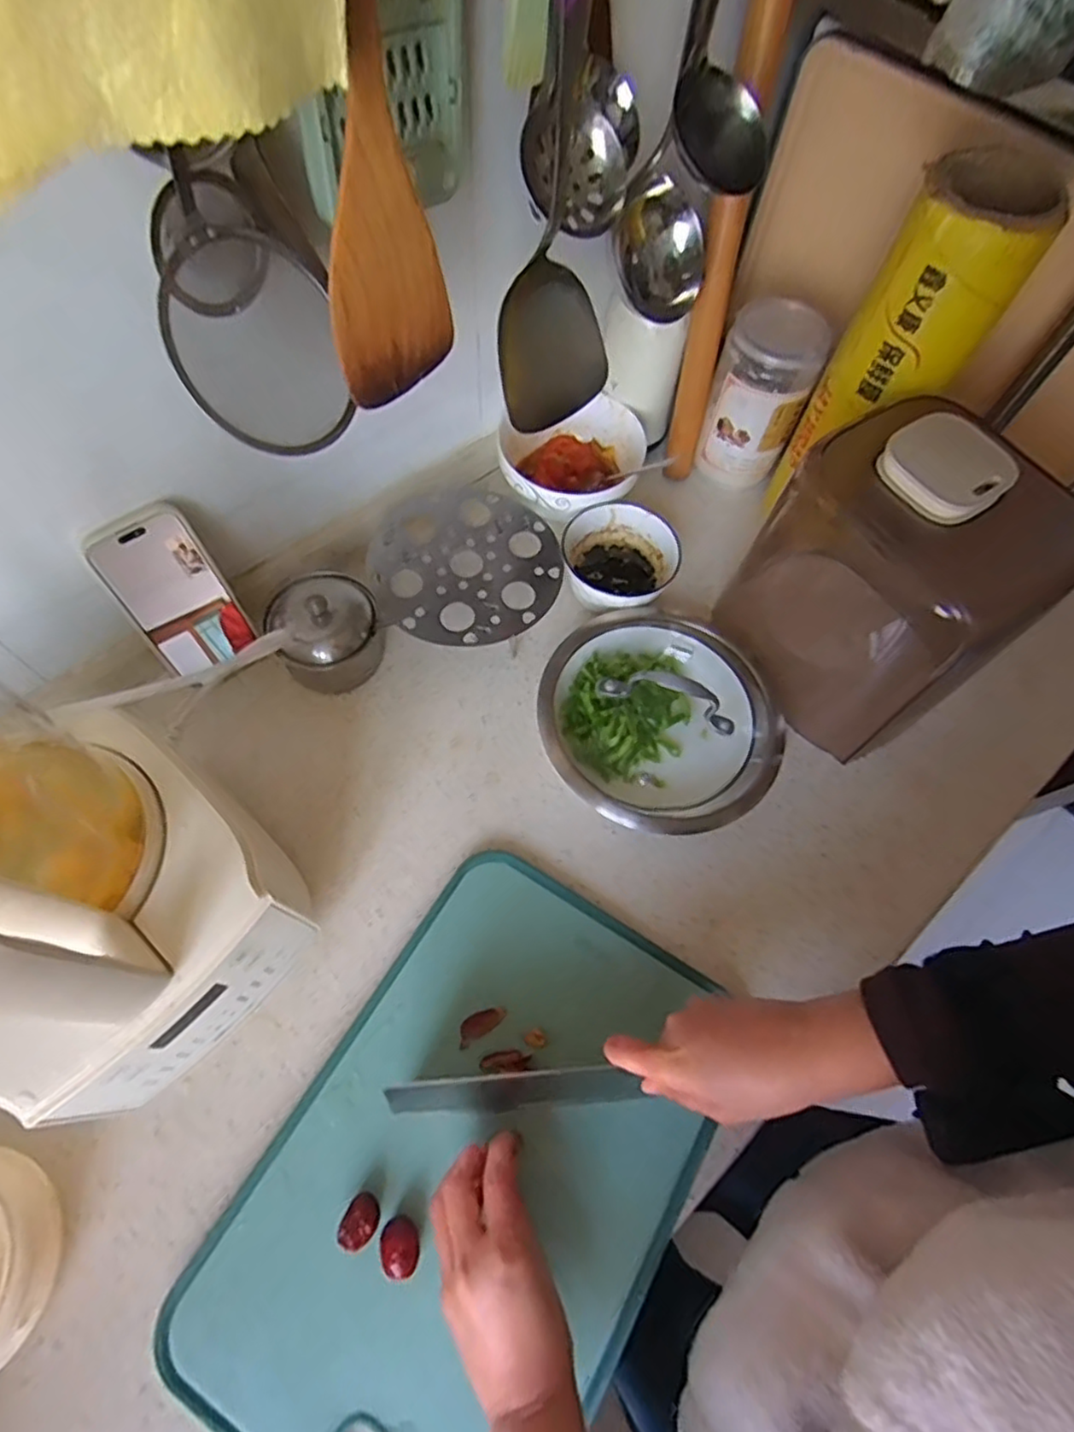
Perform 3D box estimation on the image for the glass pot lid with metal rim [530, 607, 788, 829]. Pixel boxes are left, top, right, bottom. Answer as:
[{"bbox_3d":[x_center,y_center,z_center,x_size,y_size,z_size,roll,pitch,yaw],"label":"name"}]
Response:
[{"bbox_3d":[0.103,-0.006,0.562,0.194,0.078,0.202,1,65,-3],"label":"glass pot lid with metal rim"}]

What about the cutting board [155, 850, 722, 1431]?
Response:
[{"bbox_3d":[-0.036,0.288,0.434,0.239,0.024,0.359,30,67,10],"label":"cutting board"}]

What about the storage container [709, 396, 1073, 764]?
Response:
[{"bbox_3d":[0.282,-0.108,0.544,0.162,0.219,0.200,-30,70,-16],"label":"storage container"}]

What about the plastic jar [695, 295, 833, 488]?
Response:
[{"bbox_3d":[0.215,-0.307,0.665,0.083,0.164,0.077,1,65,-3],"label":"plastic jar"}]

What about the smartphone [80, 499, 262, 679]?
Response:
[{"bbox_3d":[-0.284,-0.095,0.530,0.075,0.136,0.008,-35,51,-18],"label":"smartphone"}]

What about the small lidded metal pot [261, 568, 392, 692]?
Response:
[{"bbox_3d":[-0.179,-0.073,0.573,0.089,0.071,0.083,-36,72,-18],"label":"small lidded metal pot"}]

